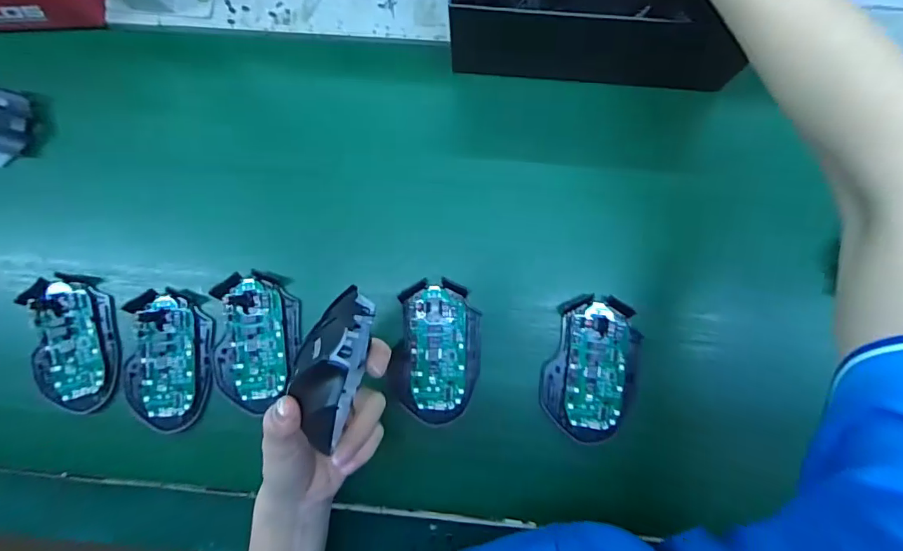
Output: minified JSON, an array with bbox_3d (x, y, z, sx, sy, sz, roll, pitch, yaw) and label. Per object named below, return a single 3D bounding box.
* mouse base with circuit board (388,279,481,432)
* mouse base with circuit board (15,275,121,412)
[{"bbox_3d":[-0.012,0.064,0.386,0.069,0.020,0.116,5,86,3],"label":"mouse base with circuit board"},{"bbox_3d":[-0.330,0.059,0.399,0.073,0.020,0.117,-6,85,3],"label":"mouse base with circuit board"}]

